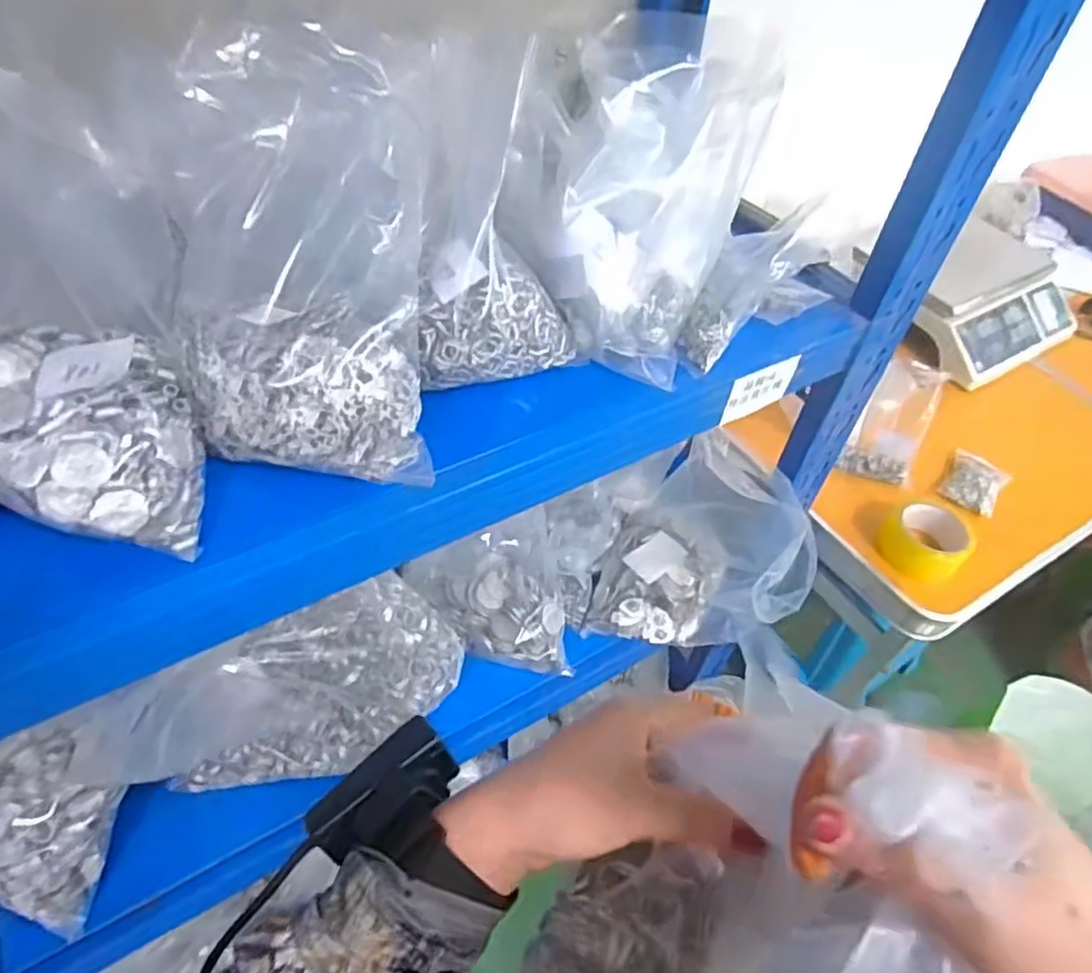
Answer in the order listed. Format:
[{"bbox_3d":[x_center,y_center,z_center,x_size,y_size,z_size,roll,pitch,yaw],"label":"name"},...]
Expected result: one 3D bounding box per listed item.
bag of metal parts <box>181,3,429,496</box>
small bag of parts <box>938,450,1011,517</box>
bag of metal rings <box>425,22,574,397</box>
[{"bbox_3d":[-0.159,-0.128,0.411,0.161,0.225,0.127,1,50,-3],"label":"bag of metal parts"},{"bbox_3d":[0.607,-0.010,0.946,0.070,0.026,0.109,33,55,22],"label":"small bag of parts"},{"bbox_3d":[-0.026,-0.199,0.507,0.107,0.098,0.247,6,89,1],"label":"bag of metal rings"}]

